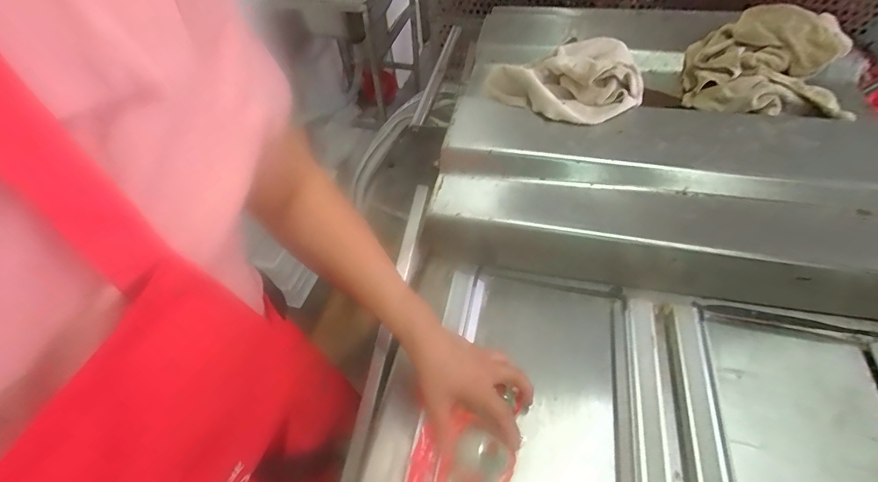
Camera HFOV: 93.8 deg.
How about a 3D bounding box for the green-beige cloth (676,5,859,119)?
[{"bbox_3d":[0.525,-0.284,0.657,0.223,0.107,0.210,23,54,21],"label":"green-beige cloth"}]

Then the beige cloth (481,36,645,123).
[{"bbox_3d":[0.209,-0.270,0.688,0.230,0.089,0.163,35,59,29],"label":"beige cloth"}]

